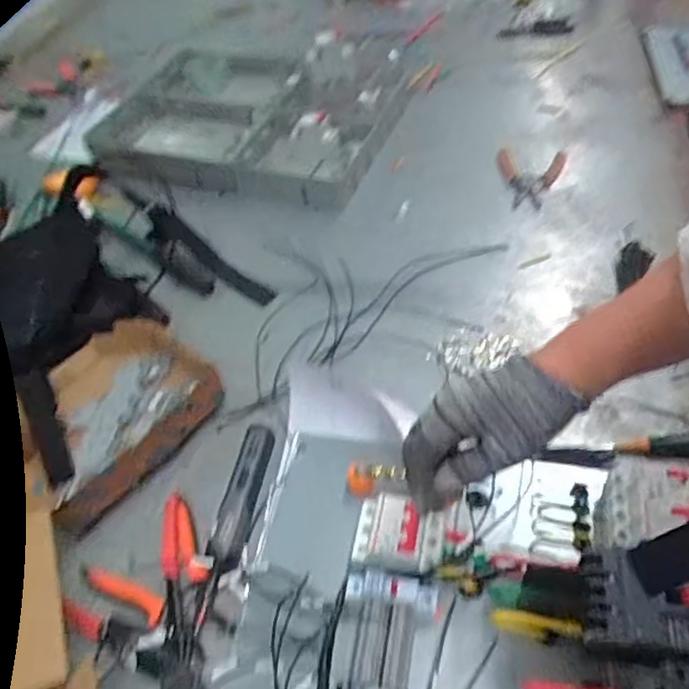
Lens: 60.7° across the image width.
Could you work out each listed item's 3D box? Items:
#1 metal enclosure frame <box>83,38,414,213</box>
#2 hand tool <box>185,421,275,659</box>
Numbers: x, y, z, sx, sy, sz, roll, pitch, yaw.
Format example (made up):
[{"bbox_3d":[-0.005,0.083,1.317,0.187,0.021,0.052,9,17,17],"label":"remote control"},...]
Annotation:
[{"bbox_3d":[-0.185,-0.469,1.149,0.565,0.127,0.465,7,51,13],"label":"metal enclosure frame"},{"bbox_3d":[-0.113,0.178,0.596,0.034,0.034,0.226,3,50,10],"label":"hand tool"}]

